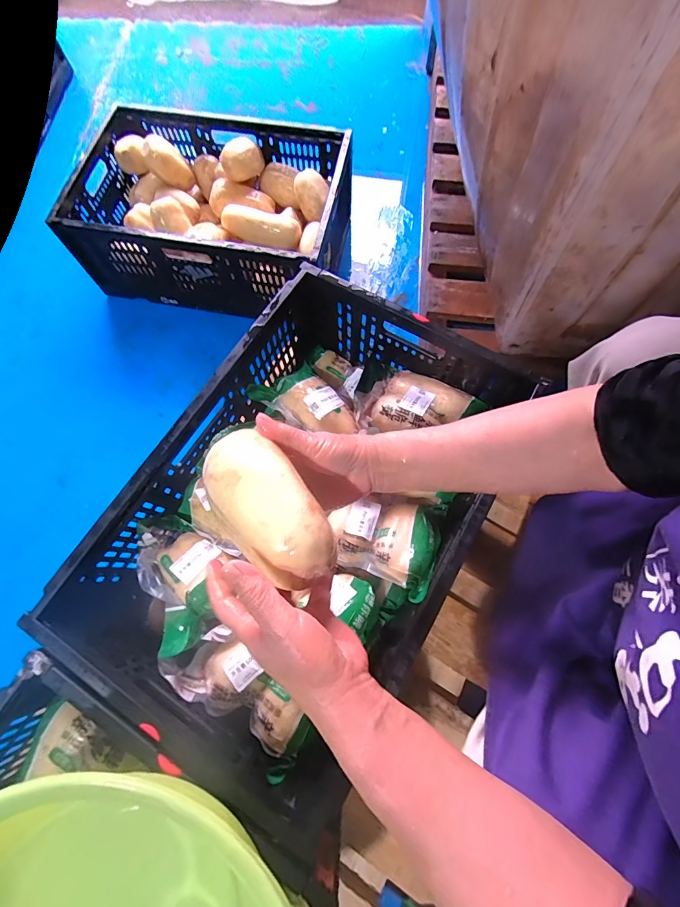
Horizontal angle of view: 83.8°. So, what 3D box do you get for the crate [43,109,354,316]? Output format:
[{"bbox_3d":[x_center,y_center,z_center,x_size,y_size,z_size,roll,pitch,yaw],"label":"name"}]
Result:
[{"bbox_3d":[-0.308,-0.599,0.944,0.630,0.208,0.423,11,73,5],"label":"crate"}]

